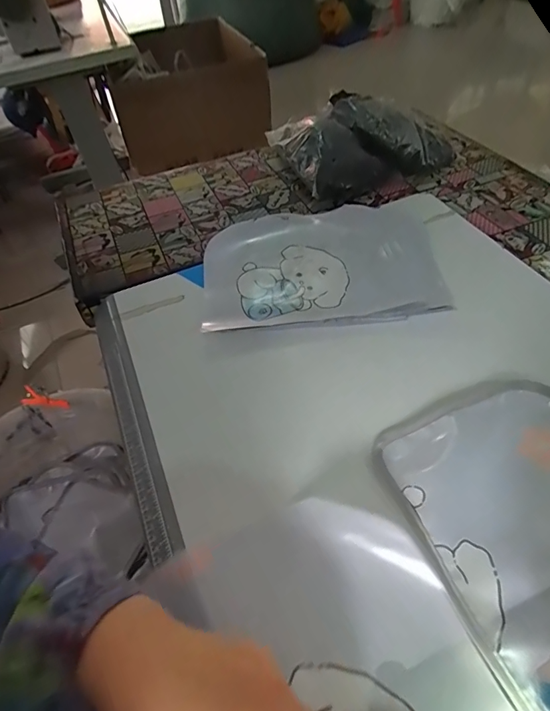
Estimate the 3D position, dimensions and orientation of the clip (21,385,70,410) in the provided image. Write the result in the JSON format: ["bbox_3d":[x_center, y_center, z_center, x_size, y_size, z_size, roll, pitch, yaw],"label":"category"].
[{"bbox_3d":[-0.443,0.087,0.827,0.083,0.021,0.029,23,43,-29],"label":"clip"}]

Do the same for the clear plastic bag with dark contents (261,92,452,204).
[{"bbox_3d":[0.152,-0.376,0.728,0.270,0.066,0.216,-19,51,-10],"label":"clear plastic bag with dark contents"}]

